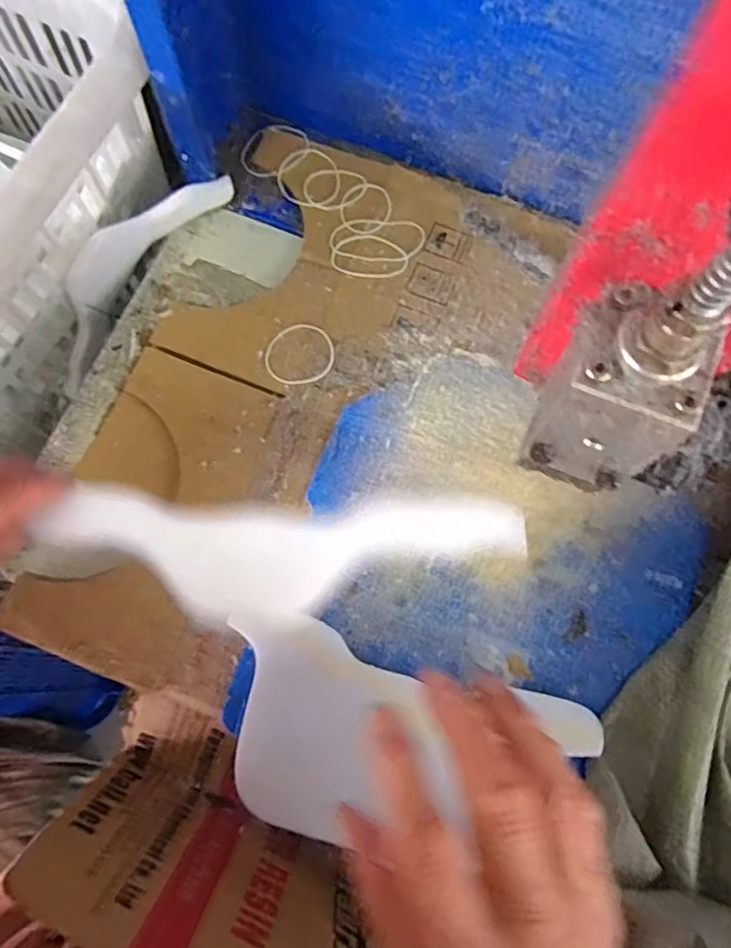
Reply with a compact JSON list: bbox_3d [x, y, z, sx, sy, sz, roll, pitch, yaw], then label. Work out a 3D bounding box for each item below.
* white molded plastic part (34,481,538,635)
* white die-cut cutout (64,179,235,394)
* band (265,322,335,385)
[{"bbox_3d":[-0.040,0.045,0.311,0.230,0.011,0.069,2,98,-2],"label":"white molded plastic part"},{"bbox_3d":[-0.219,-0.178,0.546,0.031,0.066,0.242,45,101,12],"label":"white die-cut cutout"},{"bbox_3d":[-0.054,-0.101,0.507,0.056,0.004,0.058,0,74,0],"label":"band"}]

